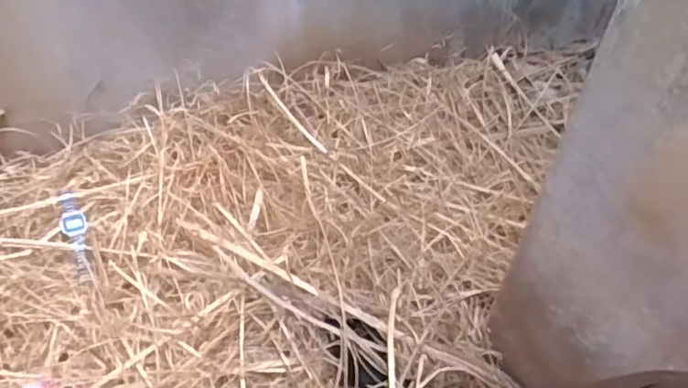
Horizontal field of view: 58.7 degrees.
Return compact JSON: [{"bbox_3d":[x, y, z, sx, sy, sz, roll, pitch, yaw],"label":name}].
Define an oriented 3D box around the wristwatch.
[{"bbox_3d":[-0.370,0.057,0.848,0.034,0.026,0.147,-18,50,-23],"label":"wristwatch"}]

